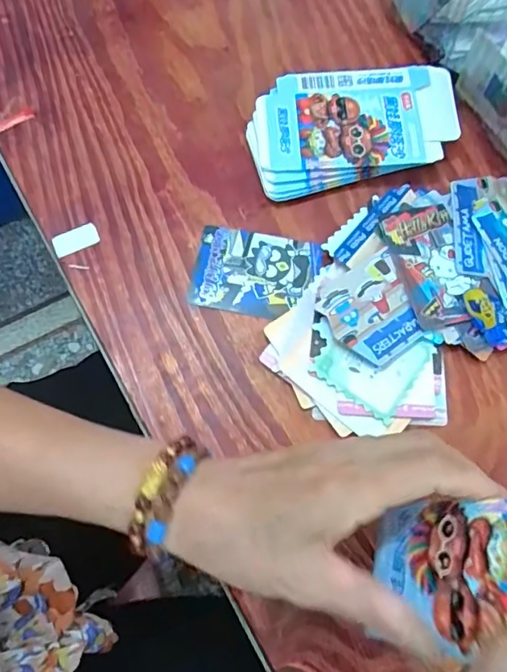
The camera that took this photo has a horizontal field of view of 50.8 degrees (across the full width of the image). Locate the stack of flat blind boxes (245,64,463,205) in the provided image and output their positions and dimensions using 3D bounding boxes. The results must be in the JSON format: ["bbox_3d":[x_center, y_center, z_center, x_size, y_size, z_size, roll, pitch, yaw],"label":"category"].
[{"bbox_3d":[0.075,-0.158,0.405,0.155,0.024,0.090,-12,72,-4],"label":"stack of flat blind boxes"}]

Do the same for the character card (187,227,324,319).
[{"bbox_3d":[0.001,-0.045,0.379,0.085,0.004,0.063,10,72,3],"label":"character card"}]

